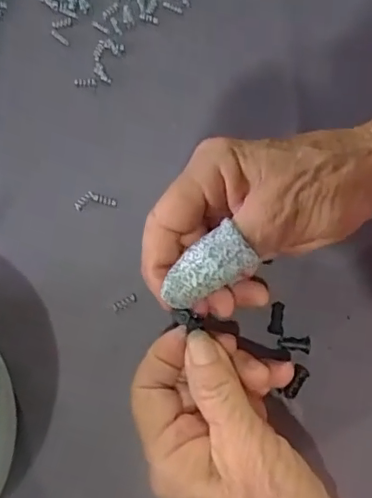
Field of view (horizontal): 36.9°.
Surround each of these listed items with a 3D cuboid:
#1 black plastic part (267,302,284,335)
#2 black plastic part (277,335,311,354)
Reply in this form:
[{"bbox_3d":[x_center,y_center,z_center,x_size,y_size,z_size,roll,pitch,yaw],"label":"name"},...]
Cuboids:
[{"bbox_3d":[0.050,0.037,0.306,0.008,0.004,0.018,11,69,4],"label":"black plastic part"},{"bbox_3d":[0.058,0.051,0.301,0.017,0.005,0.009,4,69,2],"label":"black plastic part"}]

